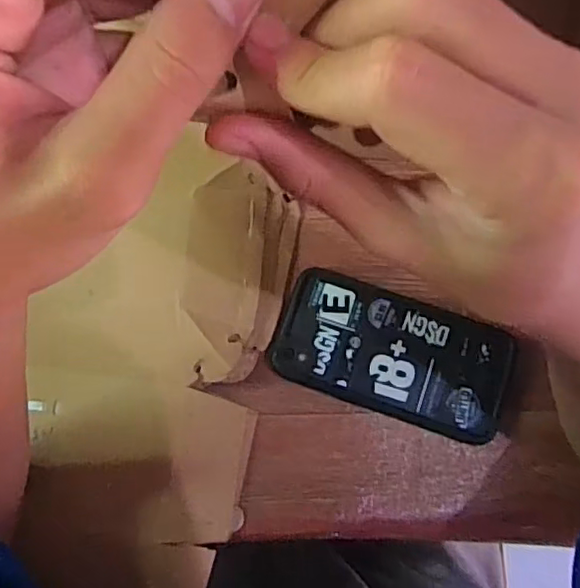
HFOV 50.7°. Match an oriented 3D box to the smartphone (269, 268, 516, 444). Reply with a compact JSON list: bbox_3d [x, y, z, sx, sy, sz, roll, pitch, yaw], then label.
[{"bbox_3d":[0.065,0.037,0.387,0.145,0.010,0.075,19,76,3],"label":"smartphone"}]

